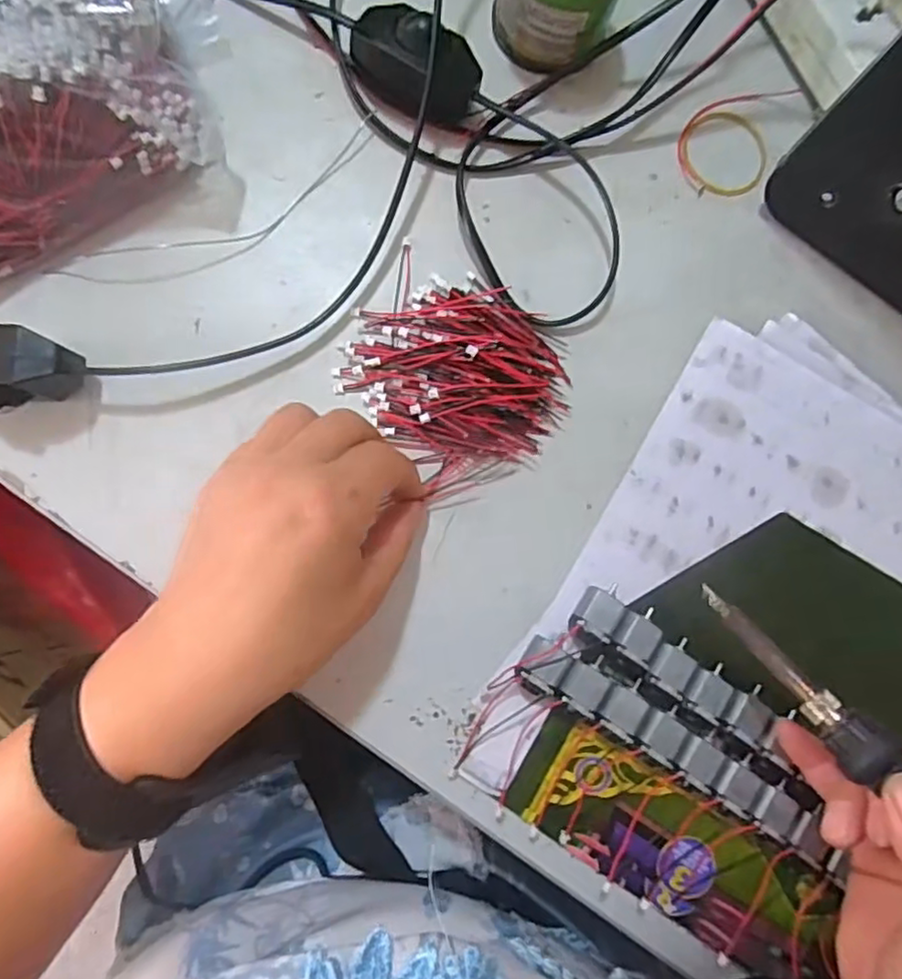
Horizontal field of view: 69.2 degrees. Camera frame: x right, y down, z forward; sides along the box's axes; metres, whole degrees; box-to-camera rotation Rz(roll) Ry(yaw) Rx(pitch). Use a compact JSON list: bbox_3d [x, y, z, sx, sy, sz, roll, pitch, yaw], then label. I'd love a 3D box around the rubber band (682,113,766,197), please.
[{"bbox_3d":[0.139,-0.170,0.331,0.043,0.007,0.045,-23,87,-5],"label":"rubber band"}]

